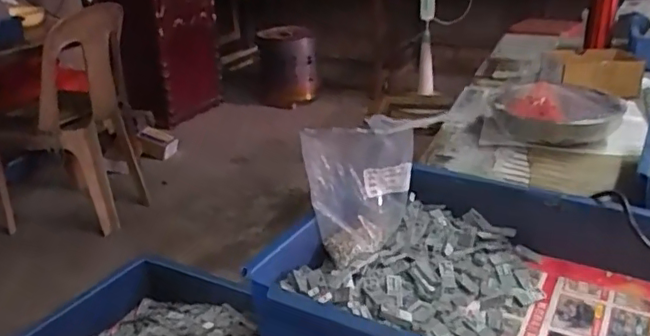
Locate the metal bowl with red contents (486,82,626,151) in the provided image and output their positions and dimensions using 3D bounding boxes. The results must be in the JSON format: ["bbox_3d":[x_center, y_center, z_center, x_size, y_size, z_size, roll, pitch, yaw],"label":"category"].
[{"bbox_3d":[0.373,-0.083,0.954,0.179,0.063,0.174,-2,25,1],"label":"metal bowl with red contents"}]

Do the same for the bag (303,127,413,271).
[{"bbox_3d":[0.038,0.021,0.568,0.104,0.128,0.053,-10,13,-2],"label":"bag"}]

